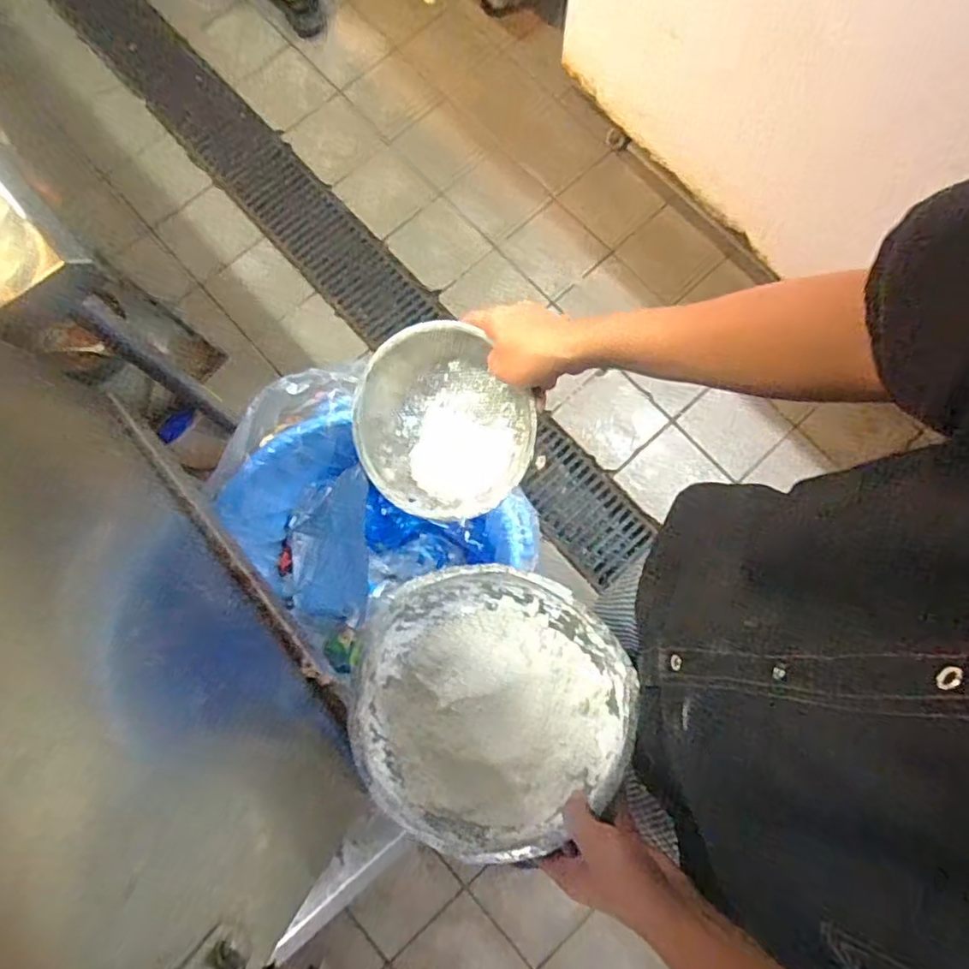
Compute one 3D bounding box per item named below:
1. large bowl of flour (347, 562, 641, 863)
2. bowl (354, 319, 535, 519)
[{"bbox_3d":[0.005,0.210,0.610,0.251,0.101,0.240,0,79,0],"label":"large bowl of flour"},{"bbox_3d":[-0.047,-0.063,0.651,0.176,0.096,0.204,-36,84,11],"label":"bowl"}]

